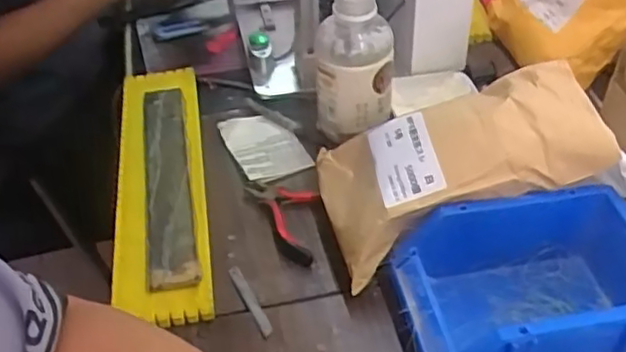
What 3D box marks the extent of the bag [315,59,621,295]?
[{"bbox_3d":[0.113,-0.011,0.538,0.230,0.063,0.125,-22,41,13],"label":"bag"}]

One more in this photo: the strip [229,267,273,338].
[{"bbox_3d":[-0.052,0.102,0.547,0.010,0.008,0.078,-21,46,-19],"label":"strip"}]

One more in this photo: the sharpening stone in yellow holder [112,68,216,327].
[{"bbox_3d":[-0.147,0.003,0.643,0.082,0.017,0.334,-12,46,-1],"label":"sharpening stone in yellow holder"}]

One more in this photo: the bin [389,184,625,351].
[{"bbox_3d":[0.160,0.086,0.498,0.186,0.075,0.124,-6,43,-4],"label":"bin"}]

